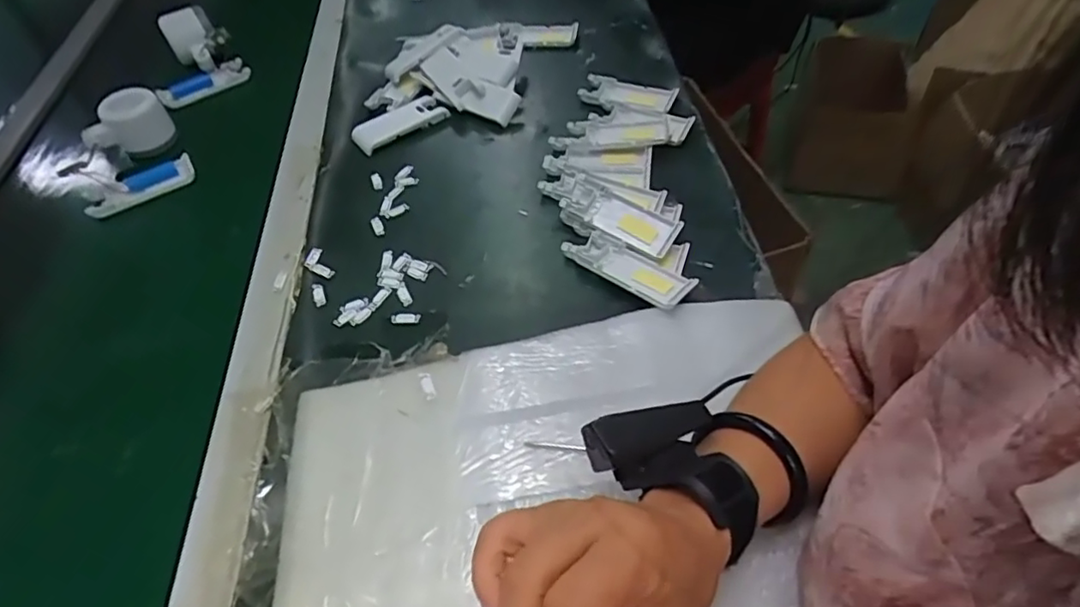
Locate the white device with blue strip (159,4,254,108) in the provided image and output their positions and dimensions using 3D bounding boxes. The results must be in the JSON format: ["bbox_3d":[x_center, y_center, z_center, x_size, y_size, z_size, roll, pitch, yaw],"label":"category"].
[{"bbox_3d":[-0.428,-0.306,0.740,0.102,0.060,0.102,-27,54,-17],"label":"white device with blue strip"}]

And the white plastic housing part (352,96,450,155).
[{"bbox_3d":[-0.153,-0.197,0.663,0.100,0.011,0.041,-31,56,-20],"label":"white plastic housing part"}]

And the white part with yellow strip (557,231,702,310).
[{"bbox_3d":[0.073,-0.033,0.514,0.114,0.012,0.040,33,60,26],"label":"white part with yellow strip"}]

